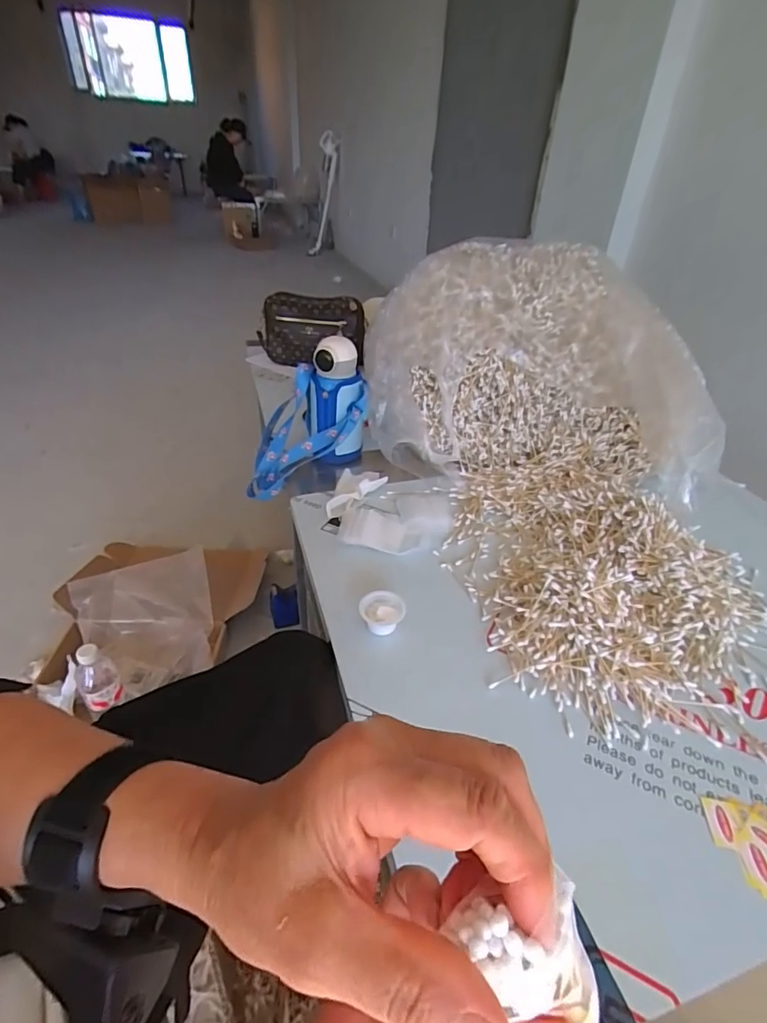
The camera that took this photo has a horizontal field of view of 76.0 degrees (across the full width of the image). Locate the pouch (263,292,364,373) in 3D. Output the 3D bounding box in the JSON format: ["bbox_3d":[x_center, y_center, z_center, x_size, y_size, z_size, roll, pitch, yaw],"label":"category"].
[{"bbox_3d":[-0.187,-0.452,1.237,0.279,0.165,0.072,6,36,5],"label":"pouch"}]

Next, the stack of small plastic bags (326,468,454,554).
[{"bbox_3d":[0.009,-0.005,0.762,0.189,0.028,0.176,8,36,7],"label":"stack of small plastic bags"}]

